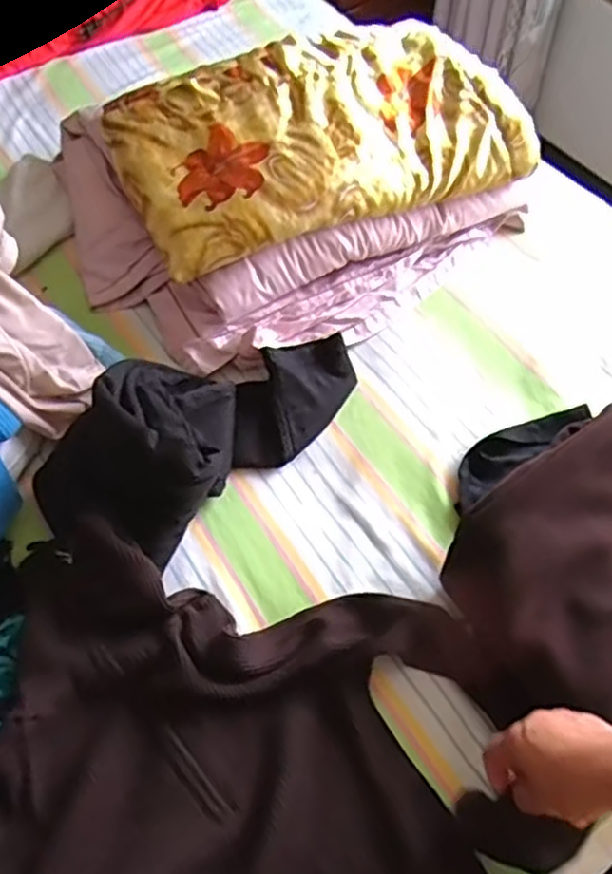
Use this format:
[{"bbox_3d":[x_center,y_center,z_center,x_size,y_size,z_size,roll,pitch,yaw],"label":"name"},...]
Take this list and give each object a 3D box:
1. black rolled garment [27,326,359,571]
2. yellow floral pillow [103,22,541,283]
[{"bbox_3d":[-0.109,-0.021,0.769,0.371,0.138,0.184,-29,61,-32],"label":"black rolled garment"},{"bbox_3d":[0.011,-0.416,0.915,0.514,0.080,0.311,-22,60,-13],"label":"yellow floral pillow"}]

